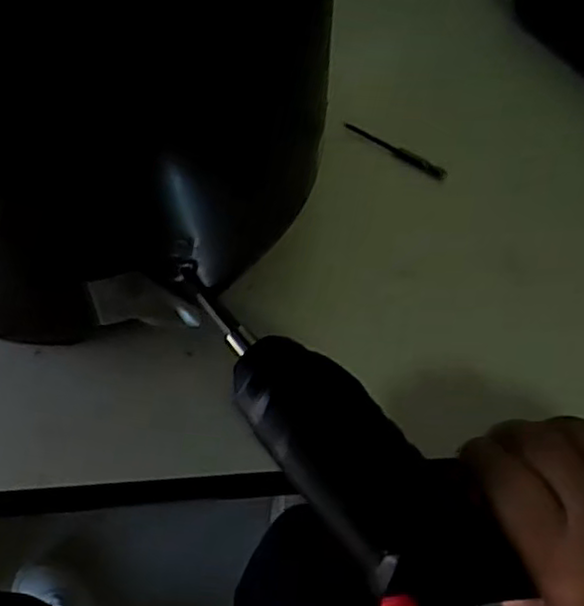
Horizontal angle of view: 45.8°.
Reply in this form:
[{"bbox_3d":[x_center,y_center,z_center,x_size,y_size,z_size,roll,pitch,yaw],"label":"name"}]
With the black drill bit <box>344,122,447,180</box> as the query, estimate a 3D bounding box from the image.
[{"bbox_3d":[0.062,-0.092,0.416,0.068,0.008,0.009,27,58,17],"label":"black drill bit"}]

